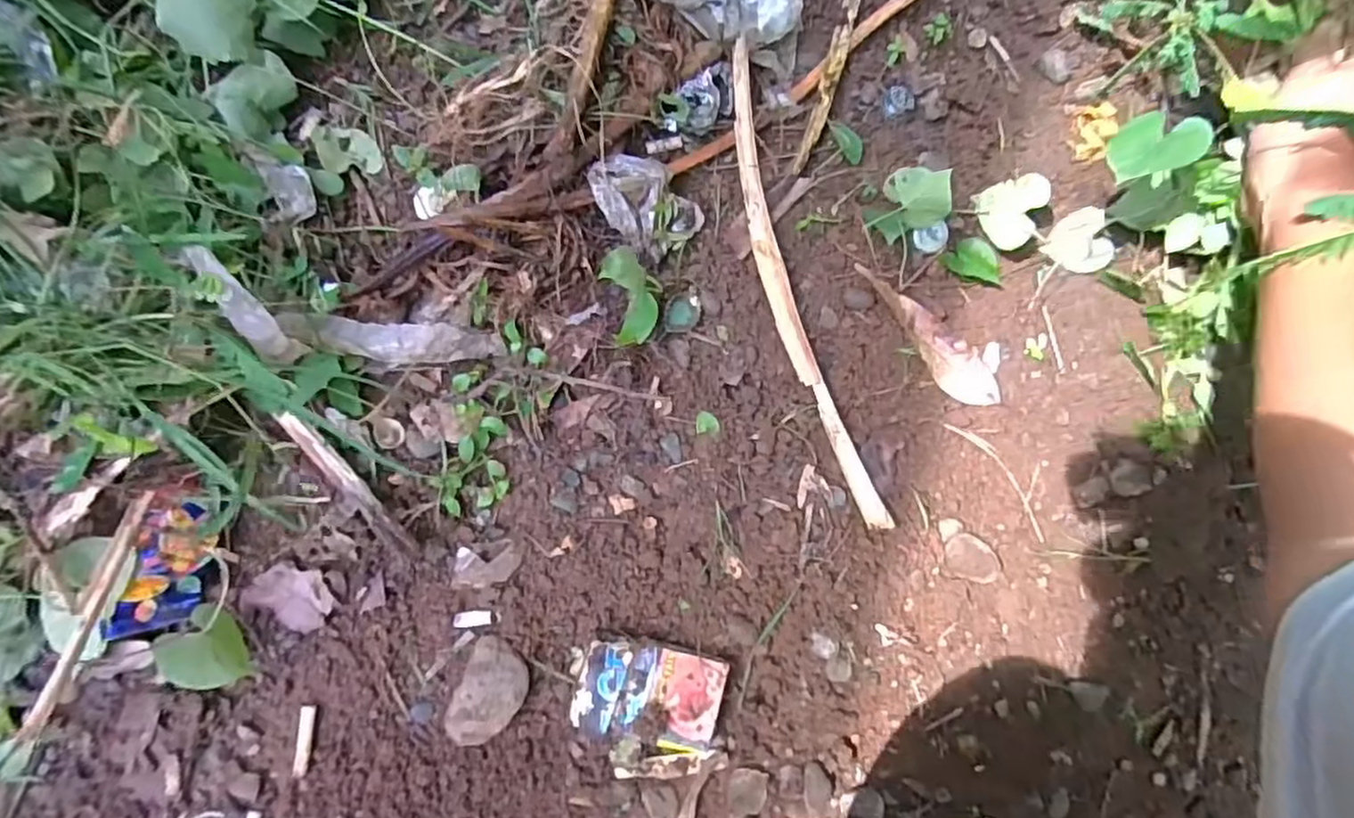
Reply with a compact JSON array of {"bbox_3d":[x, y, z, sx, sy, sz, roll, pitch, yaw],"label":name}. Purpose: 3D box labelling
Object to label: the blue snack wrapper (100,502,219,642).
[{"bbox_3d":[-0.299,0.095,0.403,0.016,0.044,0.074,9,91,36],"label":"blue snack wrapper"}]

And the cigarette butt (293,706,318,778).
[{"bbox_3d":[-0.230,0.205,0.425,0.009,0.005,0.040,3,85,-5],"label":"cigarette butt"}]

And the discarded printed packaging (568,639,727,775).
[{"bbox_3d":[-0.018,0.194,0.439,0.094,0.027,0.084,8,85,-4],"label":"discarded printed packaging"}]

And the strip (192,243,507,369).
[{"bbox_3d":[-0.193,-0.048,0.417,0.168,0.031,0.049,9,84,-30],"label":"strip"}]

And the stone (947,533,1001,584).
[{"bbox_3d":[0.205,0.102,0.468,0.043,0.015,0.030,12,84,-4],"label":"stone"}]

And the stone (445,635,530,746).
[{"bbox_3d":[-0.117,0.179,0.434,0.039,0.019,0.065,23,84,-3],"label":"stone"}]

